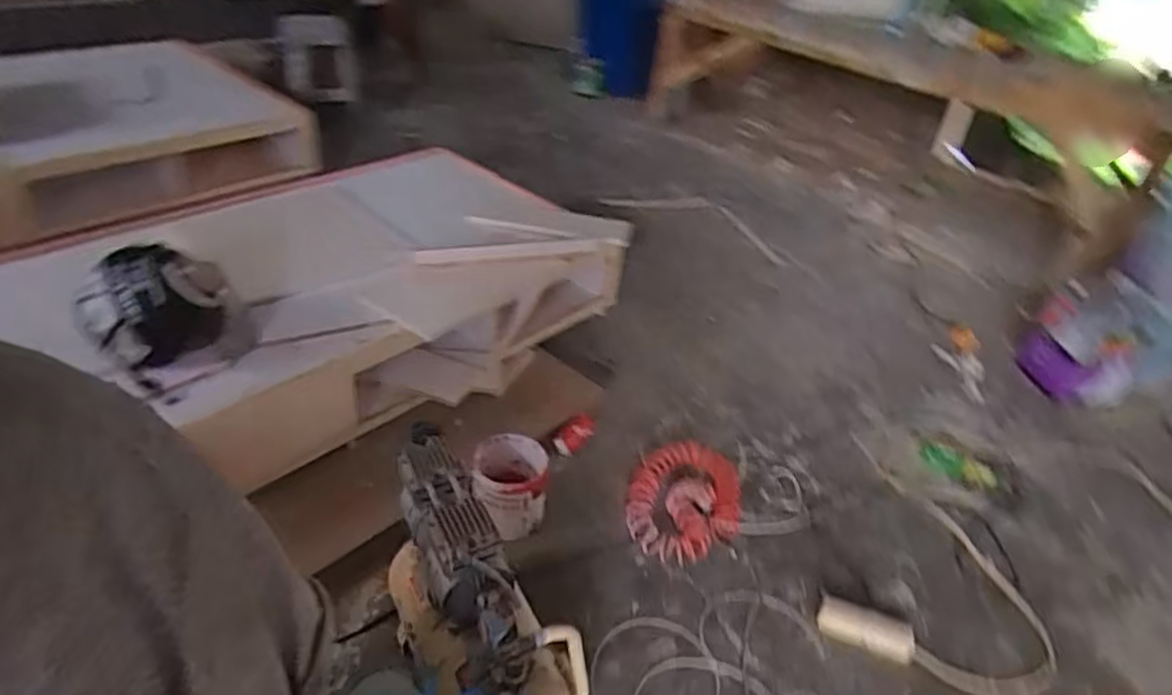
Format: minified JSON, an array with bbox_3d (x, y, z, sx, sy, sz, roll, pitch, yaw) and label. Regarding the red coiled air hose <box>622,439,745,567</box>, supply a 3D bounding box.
[{"bbox_3d":[0.274,0.380,1.920,0.279,0.075,0.407,20,39,18],"label":"red coiled air hose"}]

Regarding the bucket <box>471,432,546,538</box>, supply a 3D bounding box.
[{"bbox_3d":[-0.186,0.348,1.775,0.186,0.186,0.192,5,36,-4],"label":"bucket"}]

